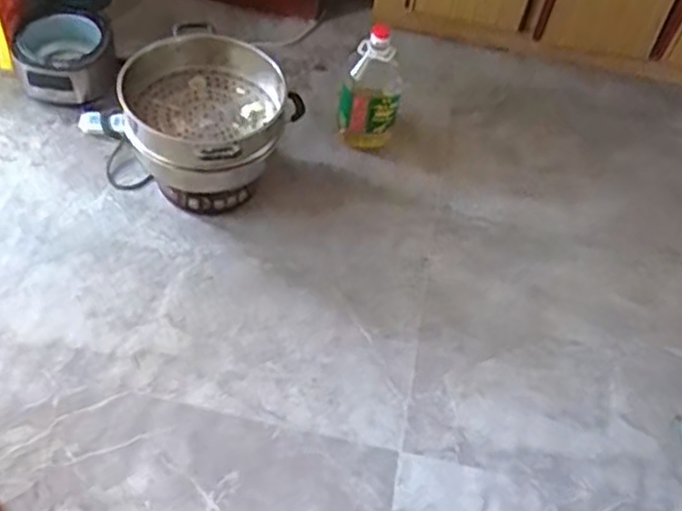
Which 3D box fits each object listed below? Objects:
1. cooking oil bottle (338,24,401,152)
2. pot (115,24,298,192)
[{"bbox_3d":[0.069,-0.424,1.870,0.147,0.323,0.110,-23,60,-22],"label":"cooking oil bottle"},{"bbox_3d":[-0.307,-0.342,1.667,0.390,0.149,0.386,4,52,-5],"label":"pot"}]

